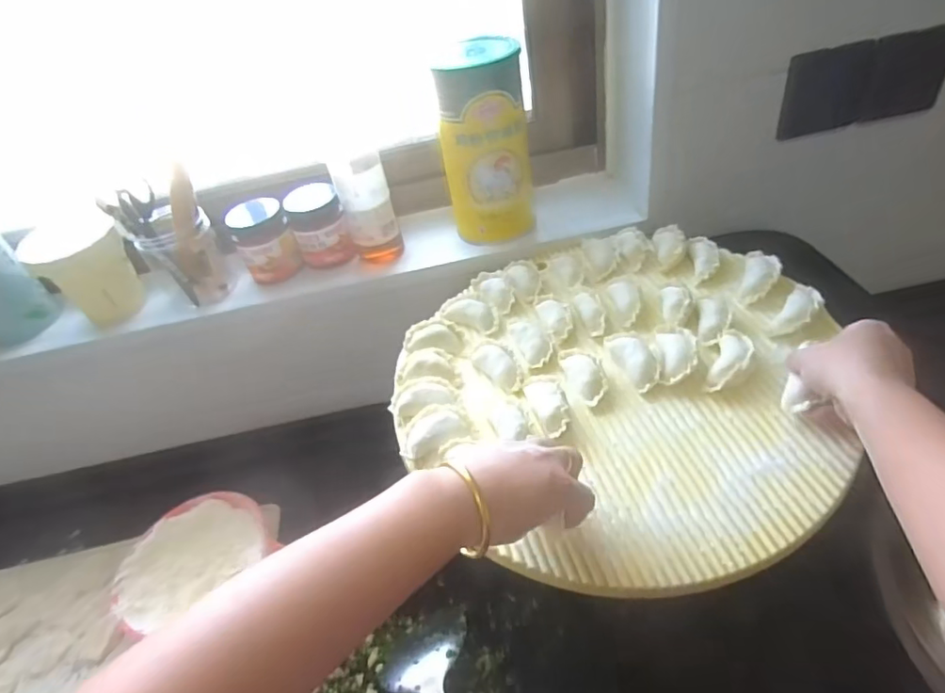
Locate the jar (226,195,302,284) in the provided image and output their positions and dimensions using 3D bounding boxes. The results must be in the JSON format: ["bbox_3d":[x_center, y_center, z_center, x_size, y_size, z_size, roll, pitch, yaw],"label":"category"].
[{"bbox_3d":[-0.255,-0.128,0.699,0.069,0.086,0.057,-19,42,-14],"label":"jar"}]

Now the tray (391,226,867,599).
[{"bbox_3d":[0.117,0.017,0.515,0.361,0.060,0.374,-4,41,3],"label":"tray"}]

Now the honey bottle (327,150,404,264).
[{"bbox_3d":[-0.124,-0.160,0.680,0.062,0.128,0.050,-14,41,-9],"label":"honey bottle"}]

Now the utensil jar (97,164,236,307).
[{"bbox_3d":[-0.364,-0.127,0.696,0.094,0.133,0.091,-4,41,3],"label":"utensil jar"}]

